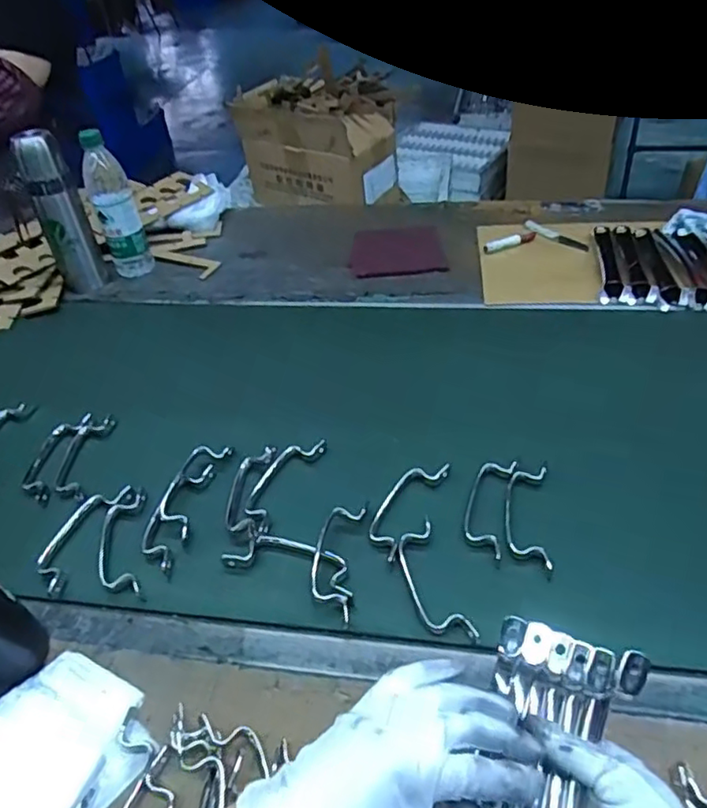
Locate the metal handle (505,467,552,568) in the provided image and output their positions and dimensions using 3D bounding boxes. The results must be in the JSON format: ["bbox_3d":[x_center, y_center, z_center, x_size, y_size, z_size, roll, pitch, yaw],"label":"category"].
[{"bbox_3d":[0.167,0.105,0.585,0.040,0.014,0.110,3,42,9],"label":"metal handle"}]

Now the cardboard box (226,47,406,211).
[{"bbox_3d":[-0.080,-0.556,1.284,0.320,0.239,0.165,18,47,24],"label":"cardboard box"}]

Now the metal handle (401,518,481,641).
[{"bbox_3d":[0.068,0.155,0.536,0.040,0.014,0.117,-14,42,-10],"label":"metal handle"}]

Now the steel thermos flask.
[{"bbox_3d":[-0.443,-0.284,0.927,0.069,0.222,0.058,-25,45,-21],"label":"steel thermos flask"}]

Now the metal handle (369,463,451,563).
[{"bbox_3d":[0.051,0.097,0.602,0.041,0.009,0.131,19,47,24],"label":"metal handle"}]

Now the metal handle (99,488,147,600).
[{"bbox_3d":[-0.226,0.136,0.591,0.043,0.008,0.122,-11,42,-7],"label":"metal handle"}]

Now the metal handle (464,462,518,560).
[{"bbox_3d":[0.131,0.099,0.590,0.038,0.018,0.113,10,44,16],"label":"metal handle"}]

